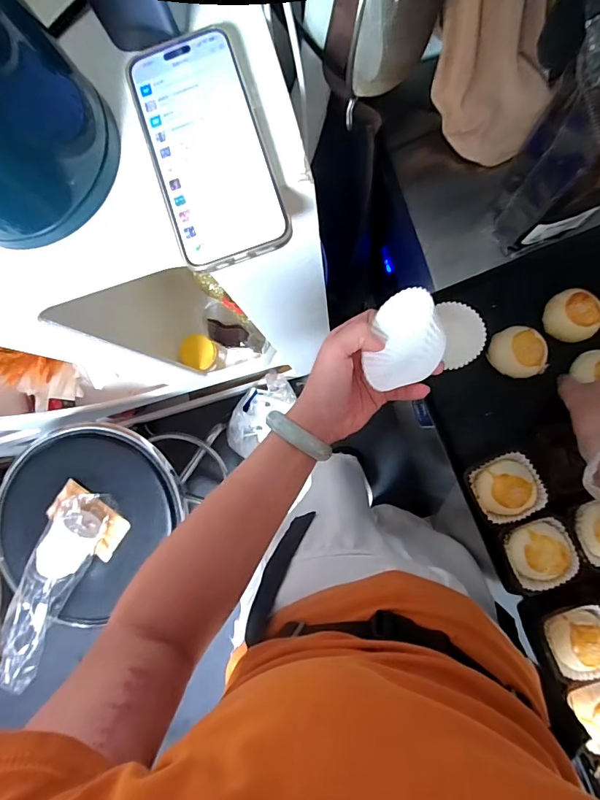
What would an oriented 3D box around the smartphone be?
[{"bbox_3d":[-0.064,-0.177,0.302,0.078,0.007,0.163,-17,86,4],"label":"smartphone"}]

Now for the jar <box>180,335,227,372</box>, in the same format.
[{"bbox_3d":[-0.201,-0.096,0.917,0.063,0.130,0.068,0,87,5],"label":"jar"}]

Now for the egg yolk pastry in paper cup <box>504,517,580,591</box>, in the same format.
[{"bbox_3d":[0.256,0.163,0.452,0.065,0.031,0.066,-22,85,4],"label":"egg yolk pastry in paper cup"}]

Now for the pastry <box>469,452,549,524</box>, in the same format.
[{"bbox_3d":[0.224,0.096,0.466,0.067,0.045,0.063,-25,85,3],"label":"pastry"}]

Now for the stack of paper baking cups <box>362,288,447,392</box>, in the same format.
[{"bbox_3d":[0.075,-0.046,0.319,0.052,0.051,0.067,-10,86,4],"label":"stack of paper baking cups"}]

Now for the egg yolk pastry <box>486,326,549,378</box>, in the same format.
[{"bbox_3d":[0.240,-0.051,0.477,0.051,0.036,0.058,-34,85,3],"label":"egg yolk pastry"}]

